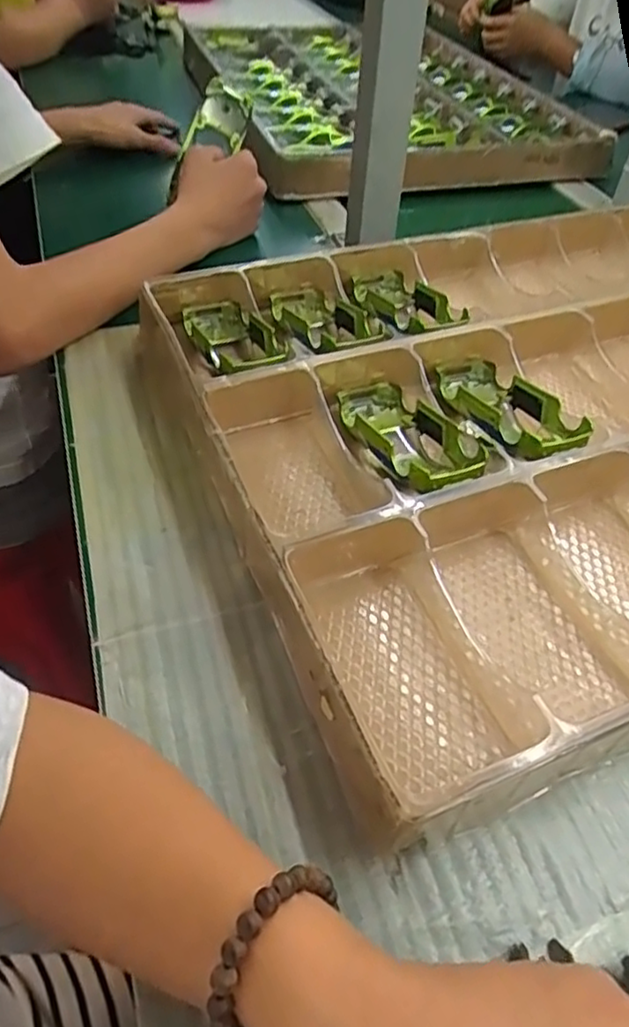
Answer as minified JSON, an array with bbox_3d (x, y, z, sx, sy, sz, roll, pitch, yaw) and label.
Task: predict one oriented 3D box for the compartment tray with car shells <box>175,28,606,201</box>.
[{"bbox_3d":[0.057,-0.638,0.997,0.487,0.069,0.659,-13,48,-16],"label":"compartment tray with car shells"}]

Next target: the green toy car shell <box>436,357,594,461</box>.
[{"bbox_3d":[0.141,-0.076,0.482,0.062,0.036,0.135,-13,48,-16],"label":"green toy car shell"}]

